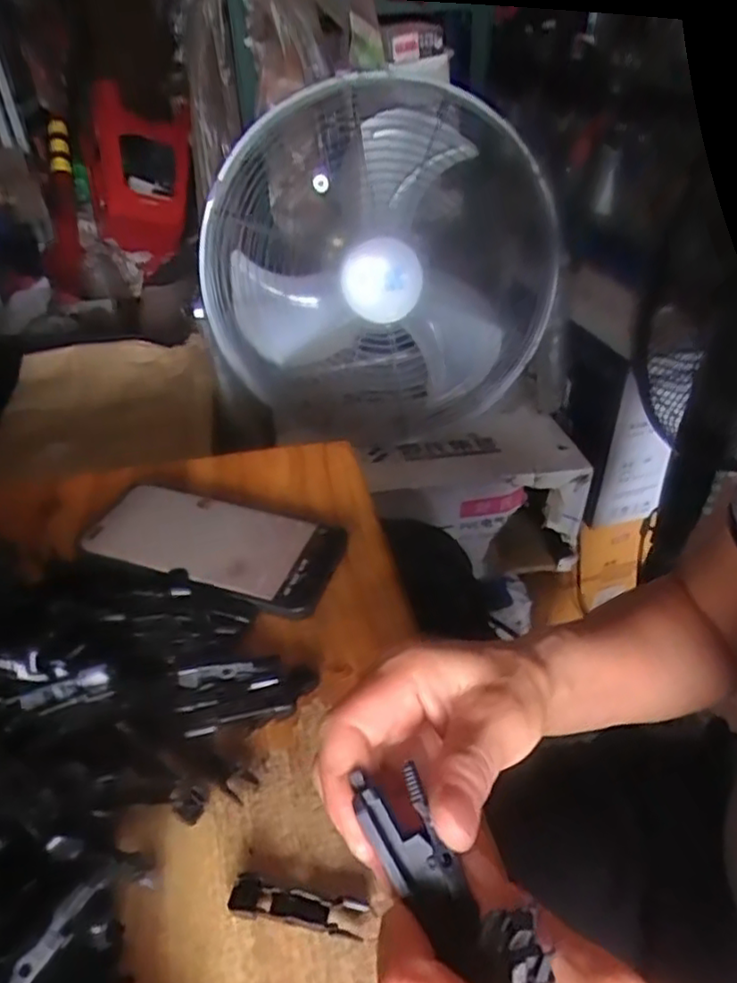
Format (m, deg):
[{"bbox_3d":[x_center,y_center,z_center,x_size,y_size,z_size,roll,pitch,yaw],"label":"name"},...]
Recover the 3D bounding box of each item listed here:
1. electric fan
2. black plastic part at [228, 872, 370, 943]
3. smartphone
[{"bbox_3d":[0.014,-0.268,0.832,0.373,0.412,0.137,-10,38,-10],"label":"electric fan"},{"bbox_3d":[-0.028,0.167,0.266,0.054,0.009,0.014,6,38,9],"label":"black plastic part"},{"bbox_3d":[-0.101,0.032,0.432,0.163,0.015,0.082,12,40,17],"label":"smartphone"}]

